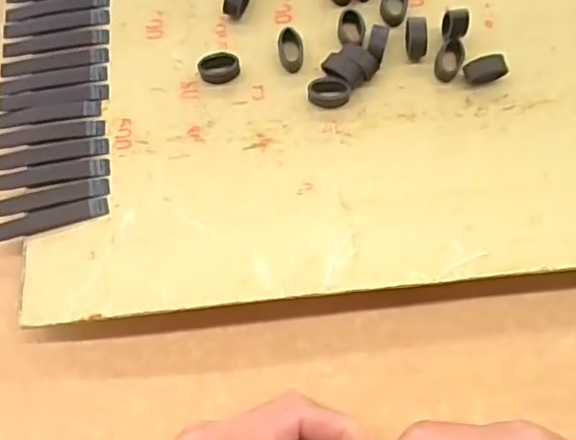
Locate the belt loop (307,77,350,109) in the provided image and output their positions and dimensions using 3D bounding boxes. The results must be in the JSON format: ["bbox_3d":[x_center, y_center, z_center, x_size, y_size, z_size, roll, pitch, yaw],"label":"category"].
[{"bbox_3d":[0.022,-0.066,0.320,0.021,0.011,0.013,-3,73,1],"label":"belt loop"}]

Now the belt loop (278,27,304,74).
[{"bbox_3d":[0.002,-0.091,0.329,0.013,0.008,0.023,-5,73,0],"label":"belt loop"}]

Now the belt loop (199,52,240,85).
[{"bbox_3d":[-0.036,-0.081,0.327,0.021,0.010,0.013,-8,73,0],"label":"belt loop"}]

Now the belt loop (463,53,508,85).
[{"bbox_3d":[0.104,-0.079,0.324,0.022,0.008,0.012,-16,73,-3],"label":"belt loop"}]

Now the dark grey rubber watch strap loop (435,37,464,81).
[{"bbox_3d":[0.085,-0.085,0.326,0.014,0.007,0.022,19,75,7],"label":"dark grey rubber watch strap loop"}]

